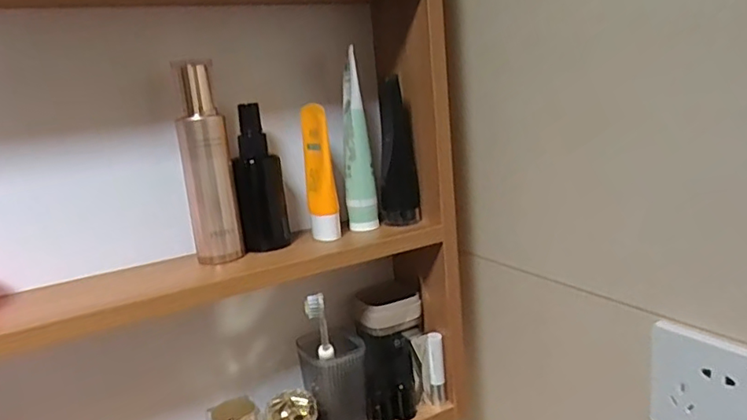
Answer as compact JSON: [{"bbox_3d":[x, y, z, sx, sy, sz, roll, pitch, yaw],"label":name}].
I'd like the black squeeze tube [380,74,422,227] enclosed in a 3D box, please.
[{"bbox_3d":[0.024,-0.059,0.577,0.039,0.144,0.040,-4,13,5],"label":"black squeeze tube"}]

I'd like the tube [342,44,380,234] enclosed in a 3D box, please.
[{"bbox_3d":[-0.016,-0.064,0.554,0.030,0.170,0.029,-5,13,0],"label":"tube"}]

